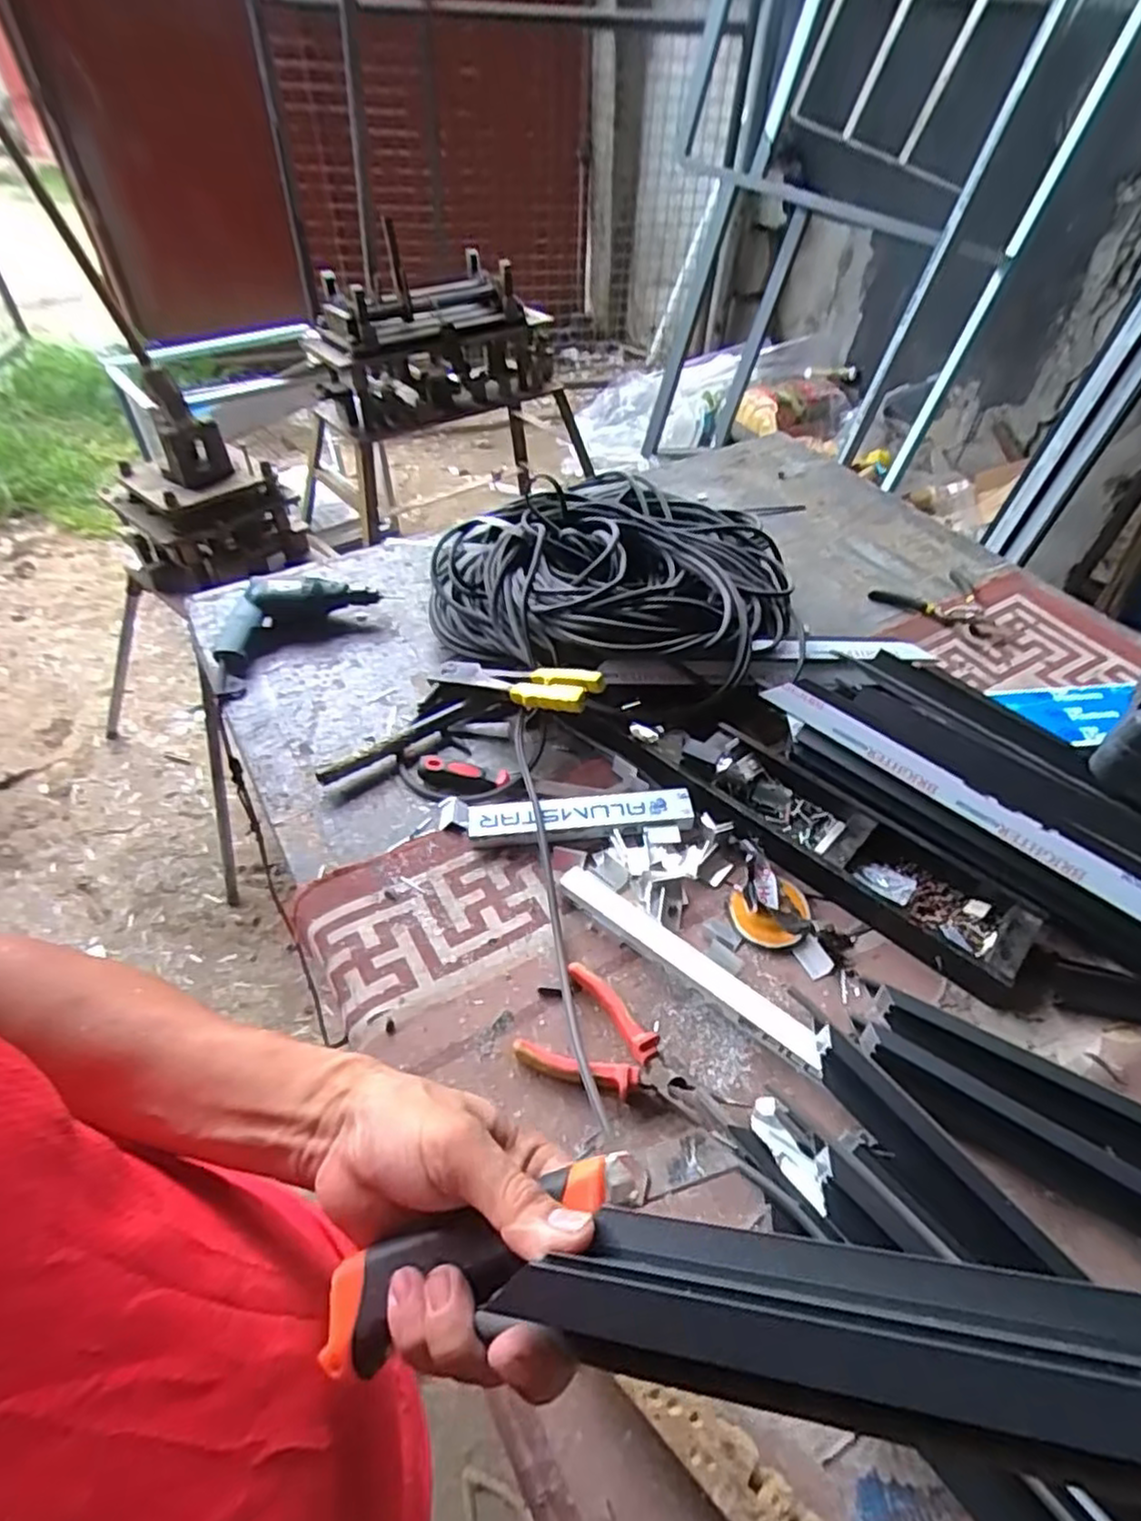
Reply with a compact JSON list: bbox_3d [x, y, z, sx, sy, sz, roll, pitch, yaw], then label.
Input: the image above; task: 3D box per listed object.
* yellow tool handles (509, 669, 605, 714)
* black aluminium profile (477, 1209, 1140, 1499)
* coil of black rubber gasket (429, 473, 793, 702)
[{"bbox_3d":[-0.017,-0.083,0.843,0.117,0.035,0.053,-1,45,25],"label":"yellow tool handles"},{"bbox_3d":[0.138,0.166,0.196,0.311,0.040,0.048,-5,45,21],"label":"black aluminium profile"},{"bbox_3d":[0.059,-0.276,0.996,0.482,0.127,0.398,24,51,18],"label":"coil of black rubber gasket"}]

